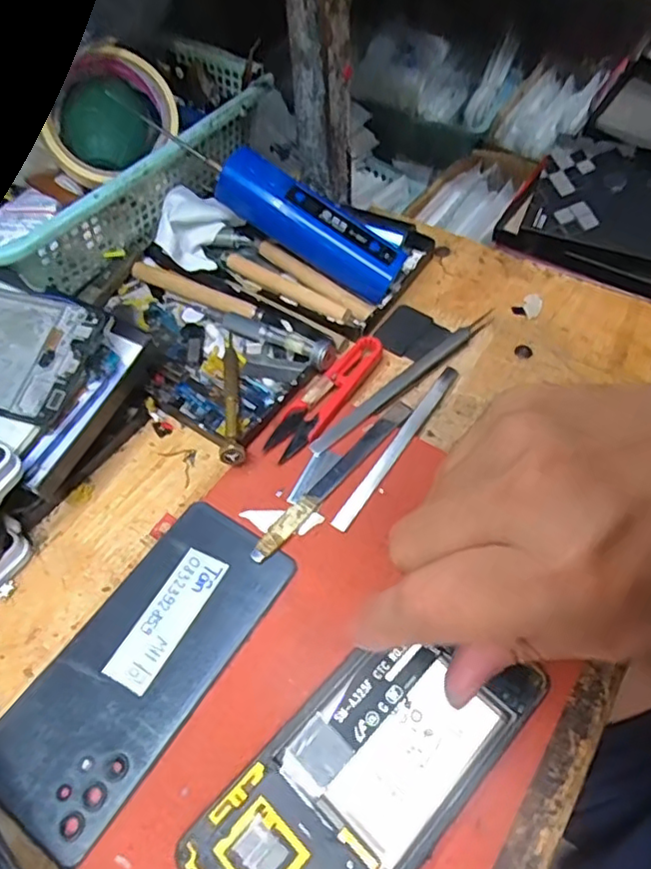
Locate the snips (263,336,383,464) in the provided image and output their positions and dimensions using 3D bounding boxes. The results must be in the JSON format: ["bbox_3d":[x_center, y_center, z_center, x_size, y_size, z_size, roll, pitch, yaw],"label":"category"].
[{"bbox_3d":[0.002,-0.024,0.369,0.023,0.008,0.098,30,62,20],"label":"snips"}]

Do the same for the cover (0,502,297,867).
[{"bbox_3d":[-0.086,0.104,0.289,0.070,0.006,0.153,29,62,20],"label":"cover"}]

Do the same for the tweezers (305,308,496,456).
[{"bbox_3d":[0.051,-0.035,0.378,0.155,0.006,0.010,-37,62,-21],"label":"tweezers"}]

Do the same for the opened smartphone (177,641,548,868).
[{"bbox_3d":[0.017,0.137,0.252,0.071,0.004,0.147,38,65,25],"label":"opened smartphone"}]

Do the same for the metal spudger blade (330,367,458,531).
[{"bbox_3d":[0.043,0.003,0.351,0.010,0.004,0.130,28,61,19],"label":"metal spudger blade"}]

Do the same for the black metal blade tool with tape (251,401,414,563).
[{"bbox_3d":[0.006,0.022,0.339,0.012,0.004,0.128,35,64,23],"label":"black metal blade tool with tape"}]

